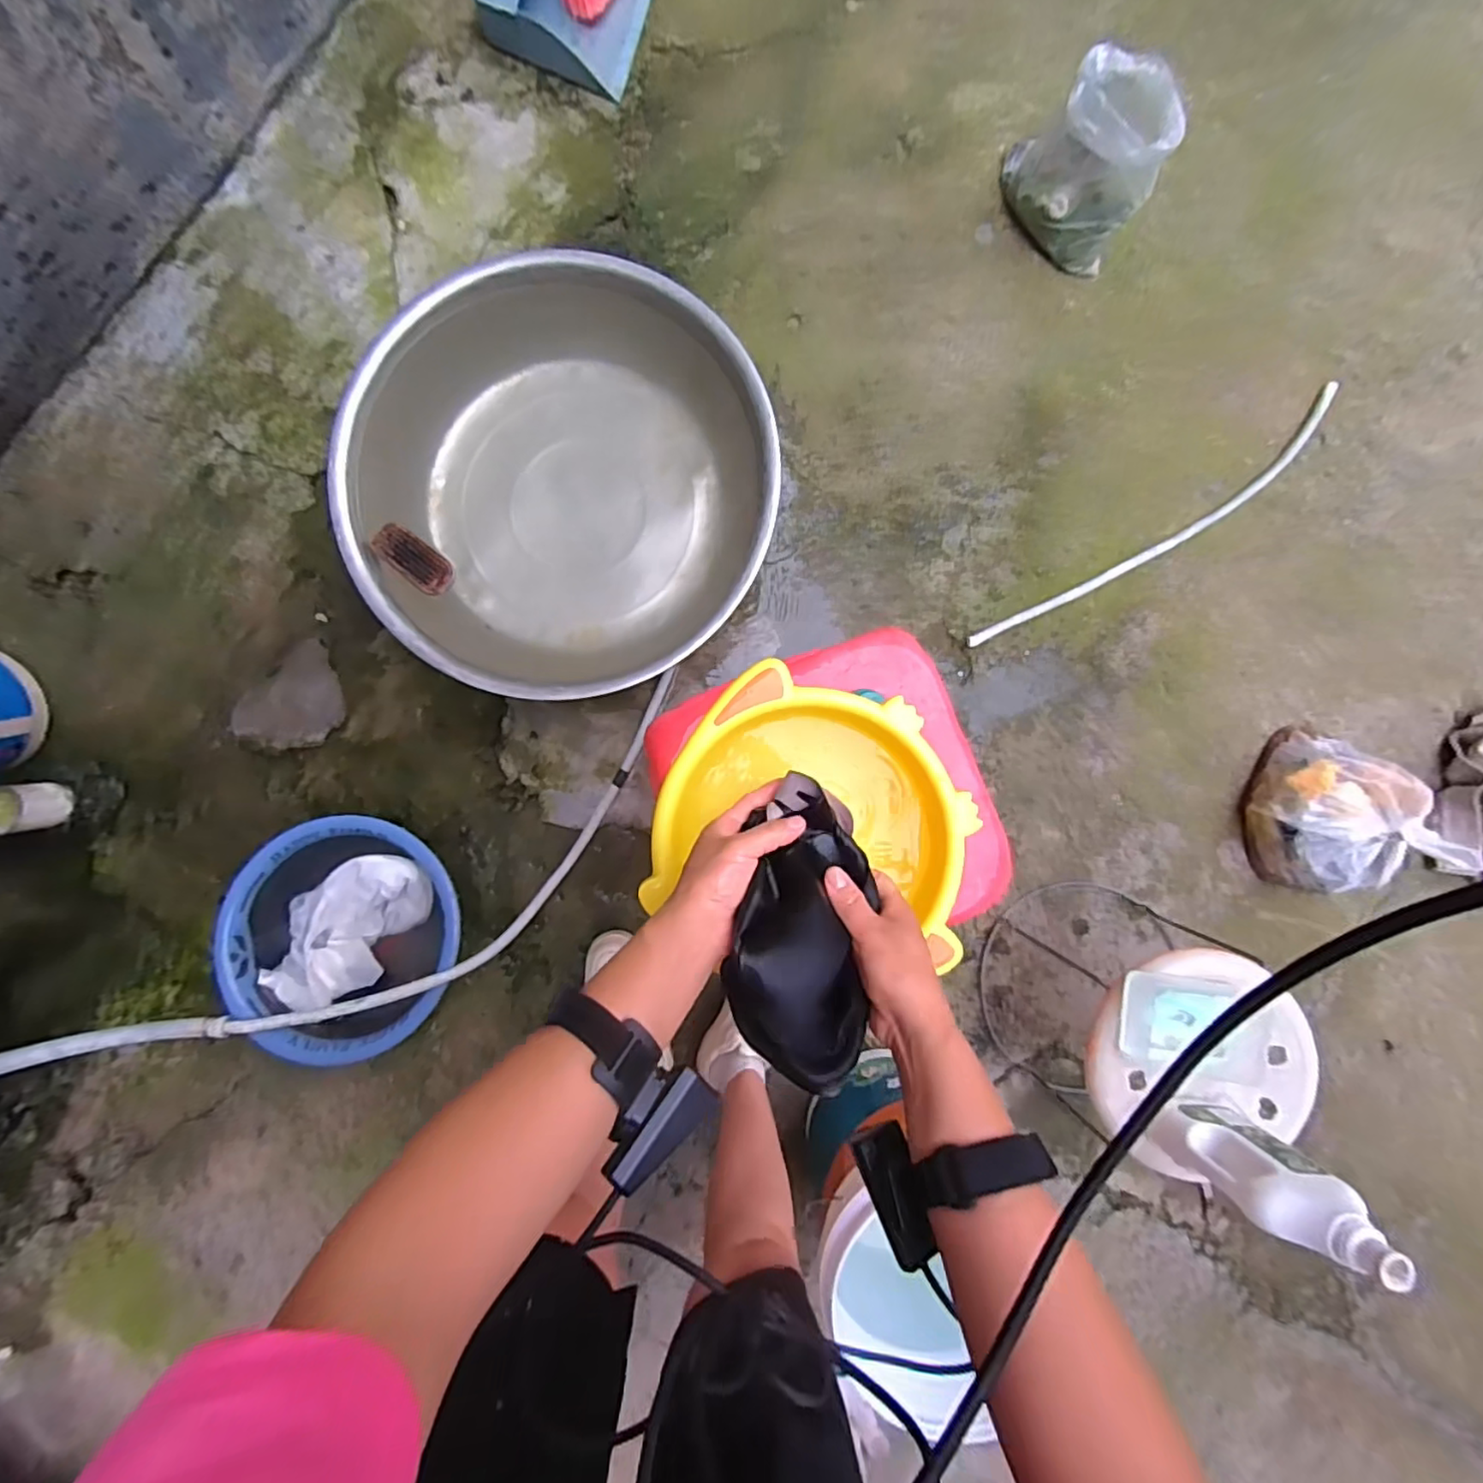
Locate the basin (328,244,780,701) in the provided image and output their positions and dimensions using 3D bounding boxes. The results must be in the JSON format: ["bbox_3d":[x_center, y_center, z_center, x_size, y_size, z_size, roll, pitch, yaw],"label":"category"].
[{"bbox_3d":[-0.280,-0.400,1.015,0.622,0.181,0.633,0,90,-1],"label":"basin"}]

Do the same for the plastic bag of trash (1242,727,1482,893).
[{"bbox_3d":[0.989,0.120,1.033,0.242,0.154,0.278,-22,90,-1],"label":"plastic bag of trash"}]

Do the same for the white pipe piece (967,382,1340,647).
[{"bbox_3d":[0.748,-0.376,1.102,0.794,0.027,0.076,-35,91,-1],"label":"white pipe piece"}]

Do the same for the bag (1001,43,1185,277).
[{"bbox_3d":[0.555,-0.935,1.013,0.223,0.225,0.162,23,89,-1],"label":"bag"}]

